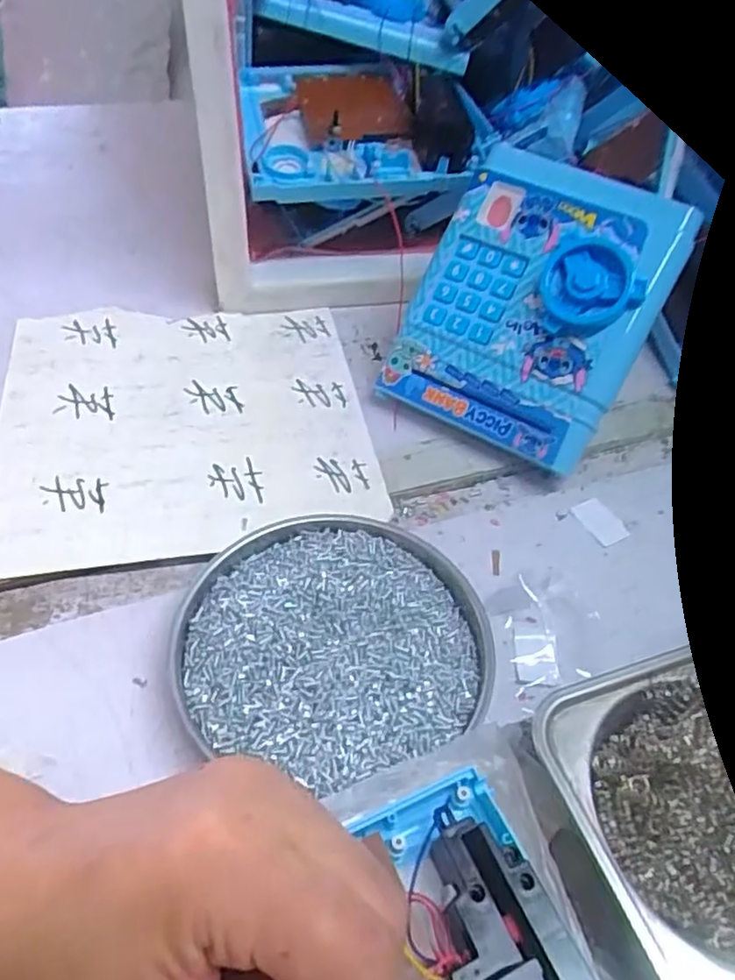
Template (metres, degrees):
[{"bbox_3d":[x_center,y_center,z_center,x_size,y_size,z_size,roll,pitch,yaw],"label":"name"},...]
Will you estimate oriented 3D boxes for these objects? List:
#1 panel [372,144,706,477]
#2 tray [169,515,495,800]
[{"bbox_3d":[0.092,-0.105,0.392,0.128,0.021,0.161,30,96,21],"label":"panel"},{"bbox_3d":[-0.015,0.066,0.309,0.137,0.015,0.125,2,47,-3],"label":"tray"}]

